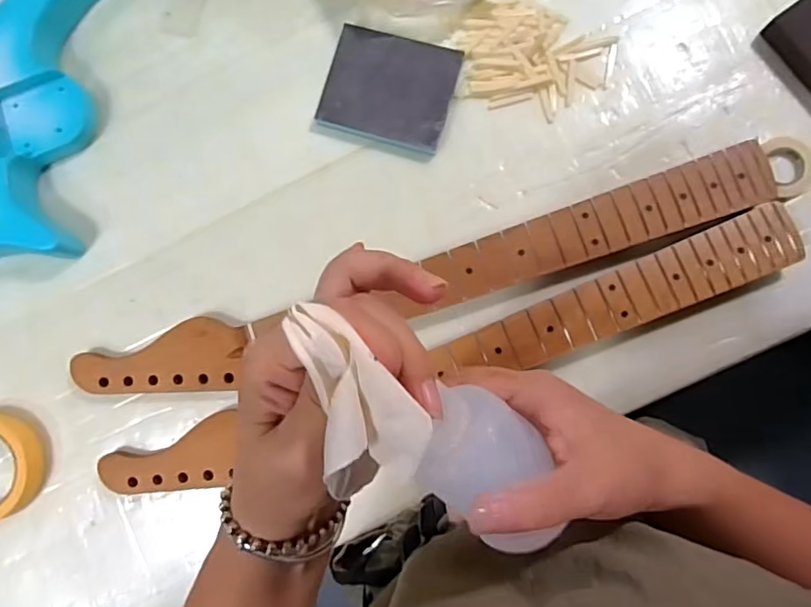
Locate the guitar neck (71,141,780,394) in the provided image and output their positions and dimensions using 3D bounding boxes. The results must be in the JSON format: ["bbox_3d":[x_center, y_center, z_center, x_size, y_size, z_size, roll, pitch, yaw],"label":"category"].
[{"bbox_3d":[0.005,-0.014,0.515,0.639,0.031,0.063,-17,85,4],"label":"guitar neck"}]

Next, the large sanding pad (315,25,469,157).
[{"bbox_3d":[-0.015,-0.203,0.538,0.118,0.018,0.100,17,88,6],"label":"large sanding pad"}]

